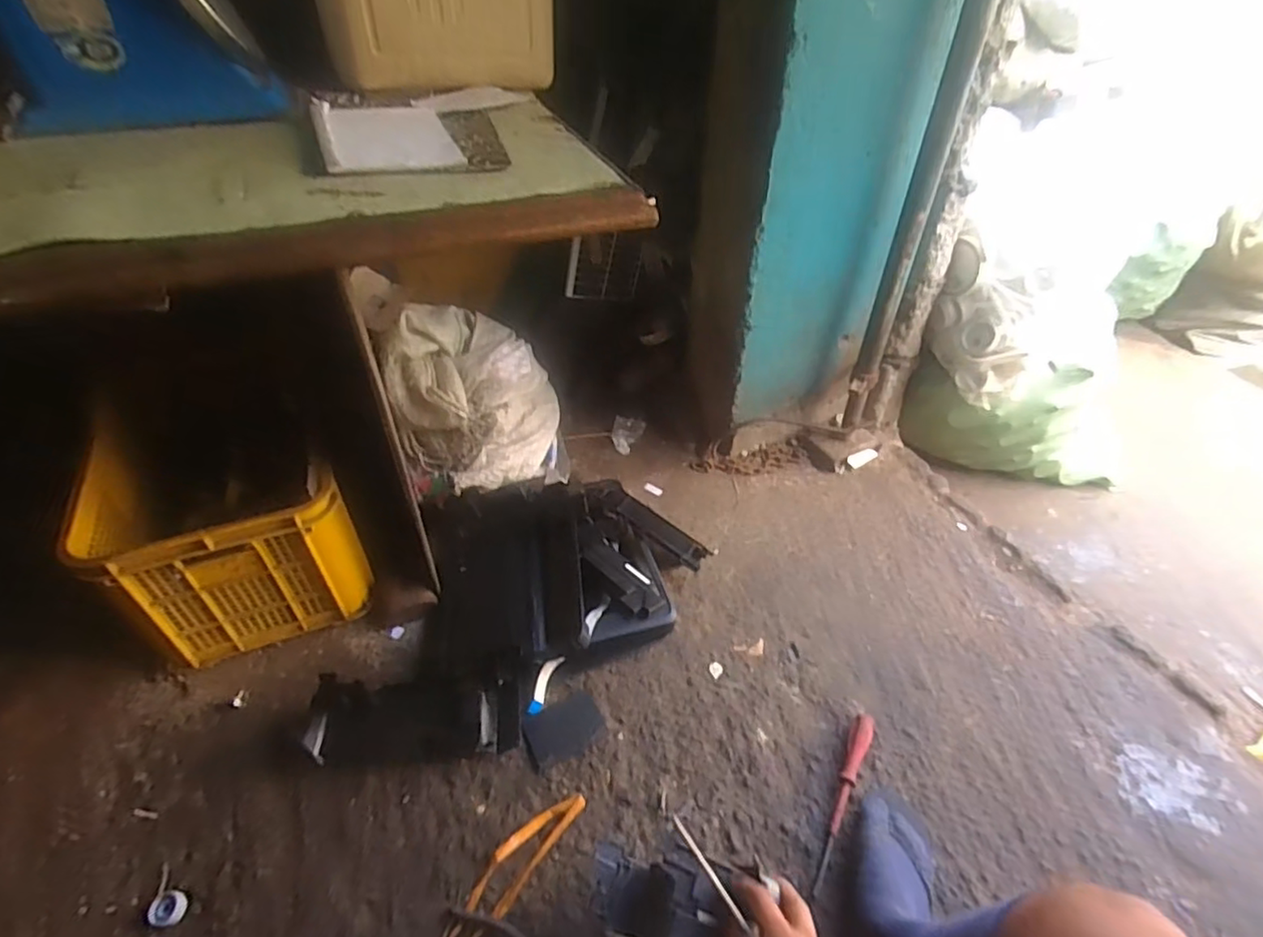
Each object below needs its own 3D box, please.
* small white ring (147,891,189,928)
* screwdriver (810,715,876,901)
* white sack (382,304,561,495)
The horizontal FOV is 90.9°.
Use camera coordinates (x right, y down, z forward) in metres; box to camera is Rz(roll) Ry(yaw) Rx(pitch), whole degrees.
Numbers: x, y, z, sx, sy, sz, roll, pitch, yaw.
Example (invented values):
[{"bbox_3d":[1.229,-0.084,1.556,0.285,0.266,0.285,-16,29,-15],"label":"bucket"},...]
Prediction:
[{"bbox_3d":[-0.622,0.591,0.834,0.040,0.015,0.038,1,43,-1],"label":"small white ring"},{"bbox_3d":[0.314,0.491,0.929,0.031,0.034,0.271,21,47,21],"label":"screwdriver"},{"bbox_3d":[-0.300,-0.155,1.279,0.255,0.293,0.327,31,51,28],"label":"white sack"}]

